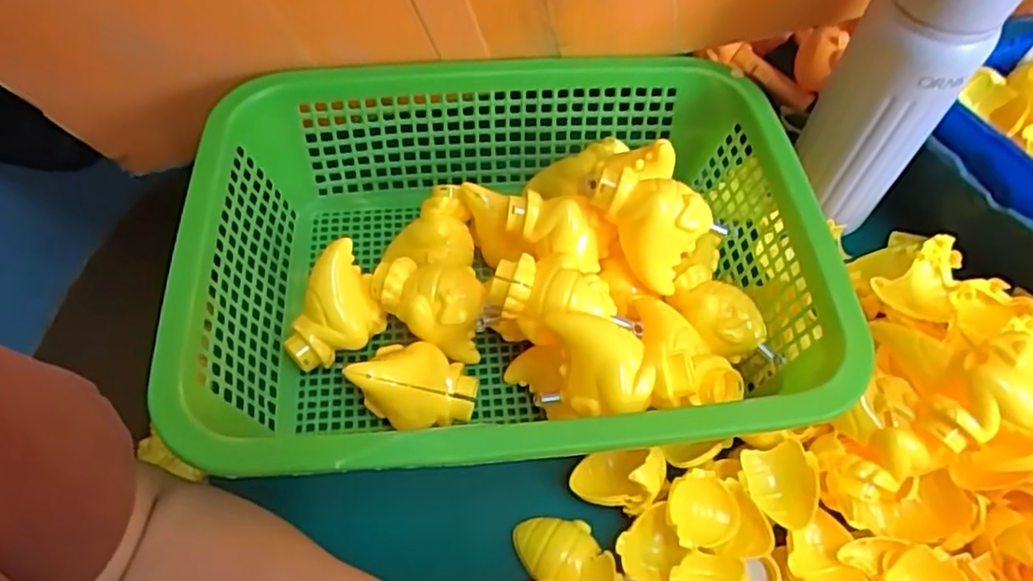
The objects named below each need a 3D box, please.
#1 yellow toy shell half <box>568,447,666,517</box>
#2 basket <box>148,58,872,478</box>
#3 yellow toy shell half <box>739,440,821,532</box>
[{"bbox_3d":[0.055,0.100,0.369,0.047,0.026,0.034,10,58,4],"label":"yellow toy shell half"},{"bbox_3d":[-0.008,-0.014,0.418,0.340,0.098,0.262,-3,58,-4],"label":"basket"},{"bbox_3d":[0.145,0.106,0.372,0.036,0.018,0.042,-18,66,15],"label":"yellow toy shell half"}]

